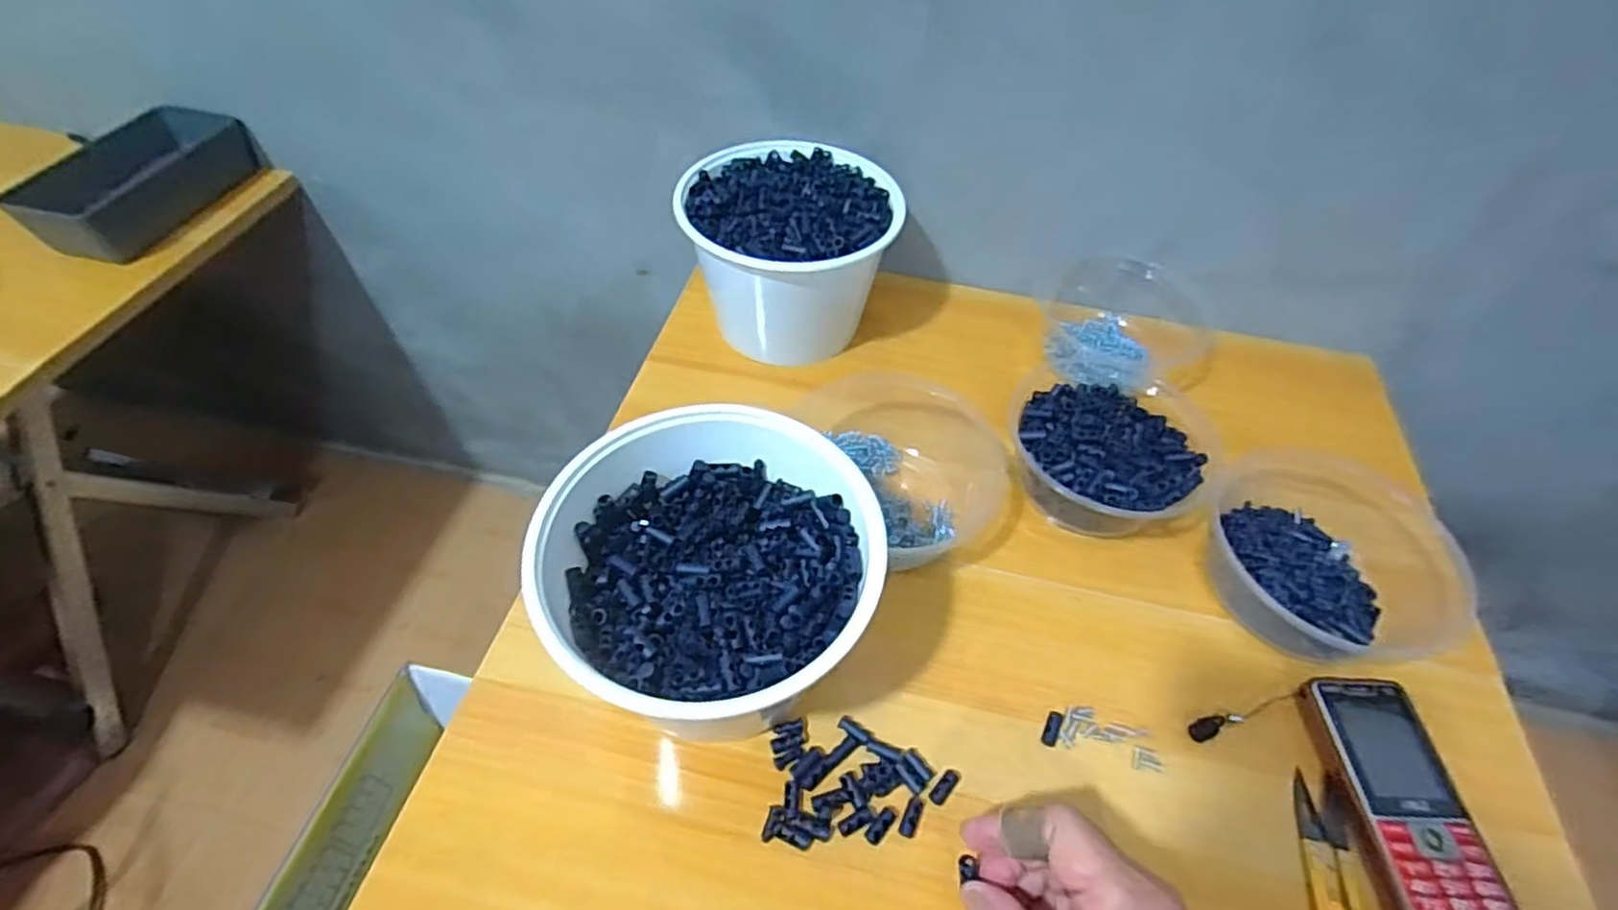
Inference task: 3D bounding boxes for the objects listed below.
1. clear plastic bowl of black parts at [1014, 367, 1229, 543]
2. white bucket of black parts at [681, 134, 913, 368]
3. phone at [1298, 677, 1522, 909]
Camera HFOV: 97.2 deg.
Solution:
[{"bbox_3d":[0.208,-0.001,0.499,0.140,0.055,0.130,10,52,6],"label":"clear plastic bowl of black parts"},{"bbox_3d":[-0.016,-0.162,0.591,0.166,0.120,0.144,-4,52,-5],"label":"white bucket of black parts"},{"bbox_3d":[0.315,0.183,0.380,0.058,0.018,0.125,2,51,-1],"label":"phone"}]

